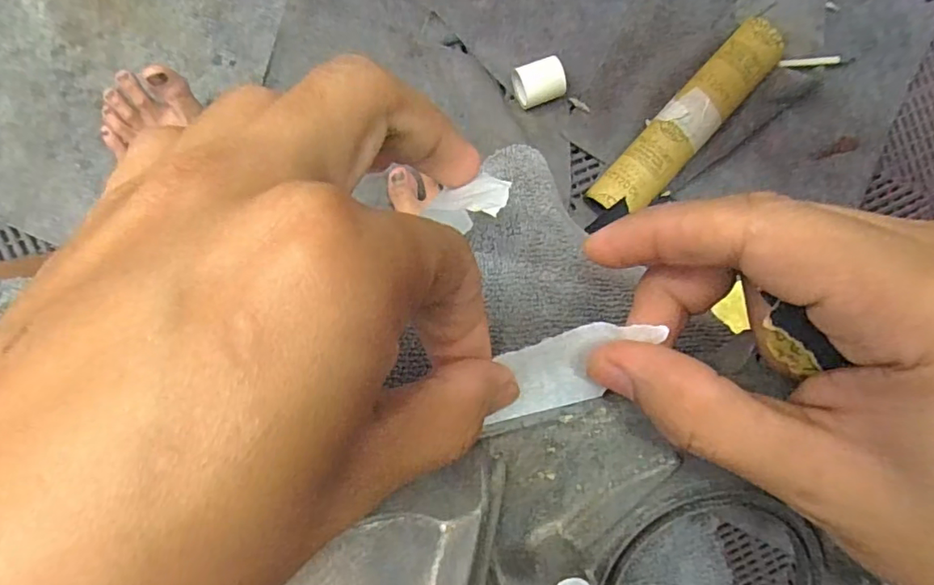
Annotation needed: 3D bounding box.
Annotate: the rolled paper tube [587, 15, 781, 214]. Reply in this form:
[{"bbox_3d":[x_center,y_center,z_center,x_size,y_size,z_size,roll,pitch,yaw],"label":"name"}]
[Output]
[{"bbox_3d":[0.259,-0.200,0.659,0.064,0.061,0.273,43,86,-8],"label":"rolled paper tube"}]

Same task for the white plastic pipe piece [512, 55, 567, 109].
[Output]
[{"bbox_3d":[0.084,-0.244,0.644,0.054,0.040,0.047,-20,95,-7],"label":"white plastic pipe piece"}]

